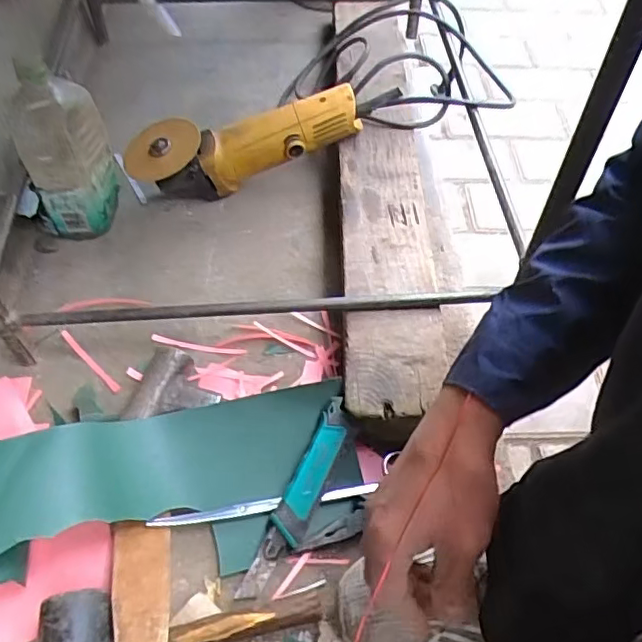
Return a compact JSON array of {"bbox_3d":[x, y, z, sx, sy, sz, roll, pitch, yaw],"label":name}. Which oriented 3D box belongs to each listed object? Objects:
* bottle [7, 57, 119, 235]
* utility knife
[{"bbox_3d":[-0.279,-0.182,0.636,0.091,0.182,0.076,-18,58,-12],"label":"bottle"},{"bbox_3d":[-0.019,0.152,0.503,0.033,0.018,0.178,24,74,15],"label":"utility knife"}]

